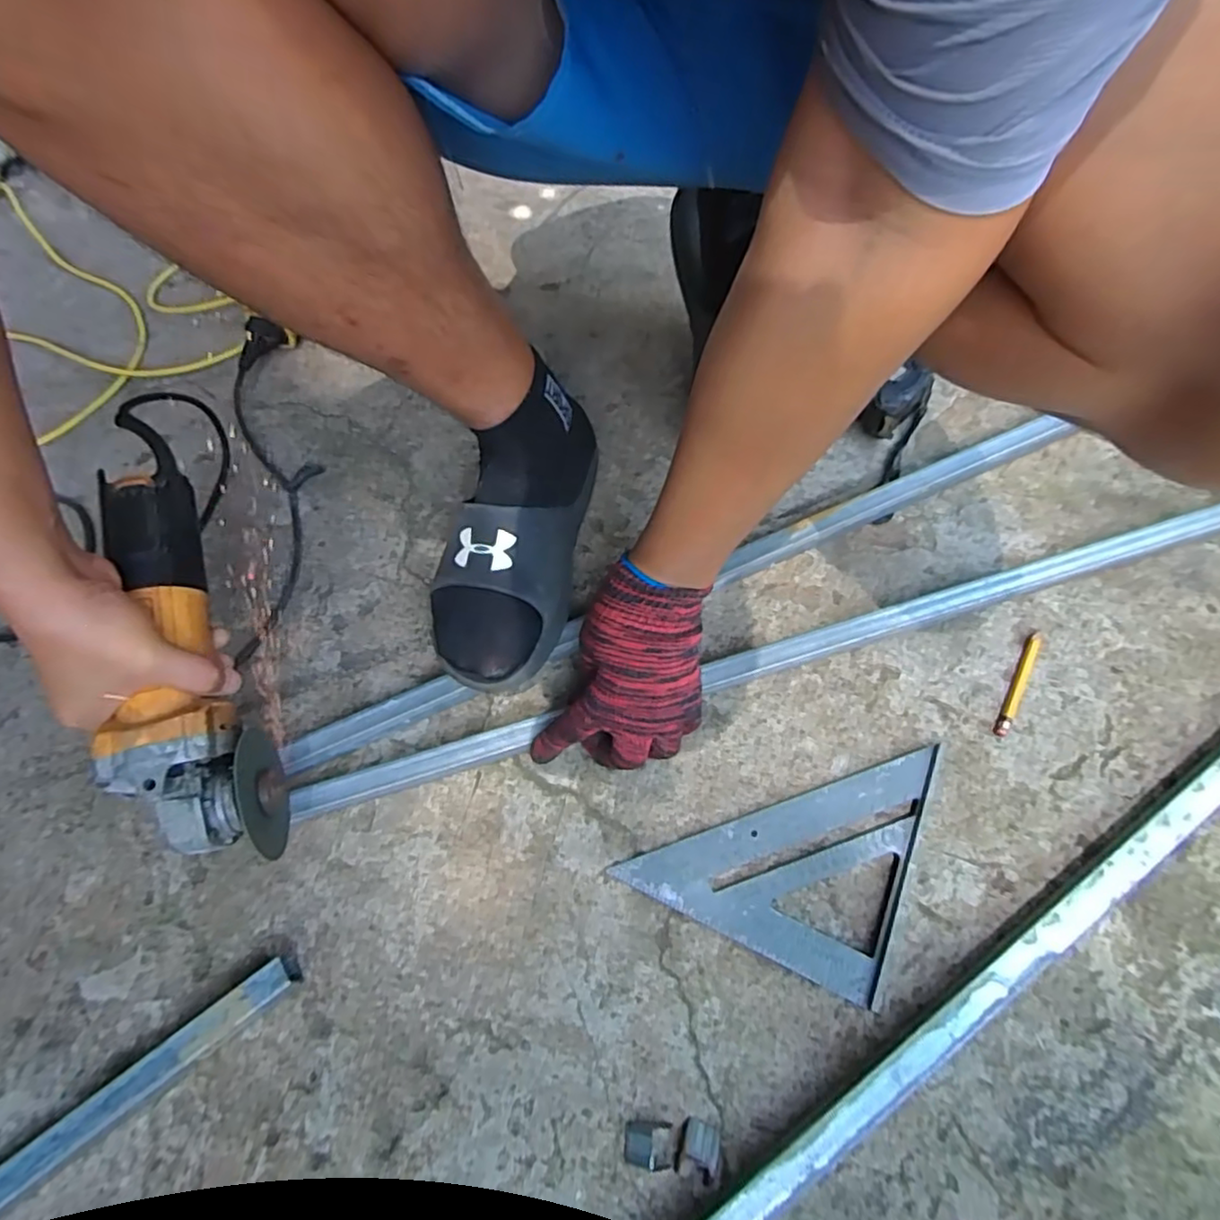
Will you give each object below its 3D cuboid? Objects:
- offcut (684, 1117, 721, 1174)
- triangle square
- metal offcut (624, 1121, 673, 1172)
[{"bbox_3d":[0.052,0.303,0.357,0.020,0.010,0.019,17,64,12],"label":"offcut"},{"bbox_3d":[0.117,0.148,0.437,0.169,0.013,0.162,21,65,14],"label":"triangle square"},{"bbox_3d":[0.021,0.305,0.358,0.026,0.009,0.021,1,62,4],"label":"metal offcut"}]

